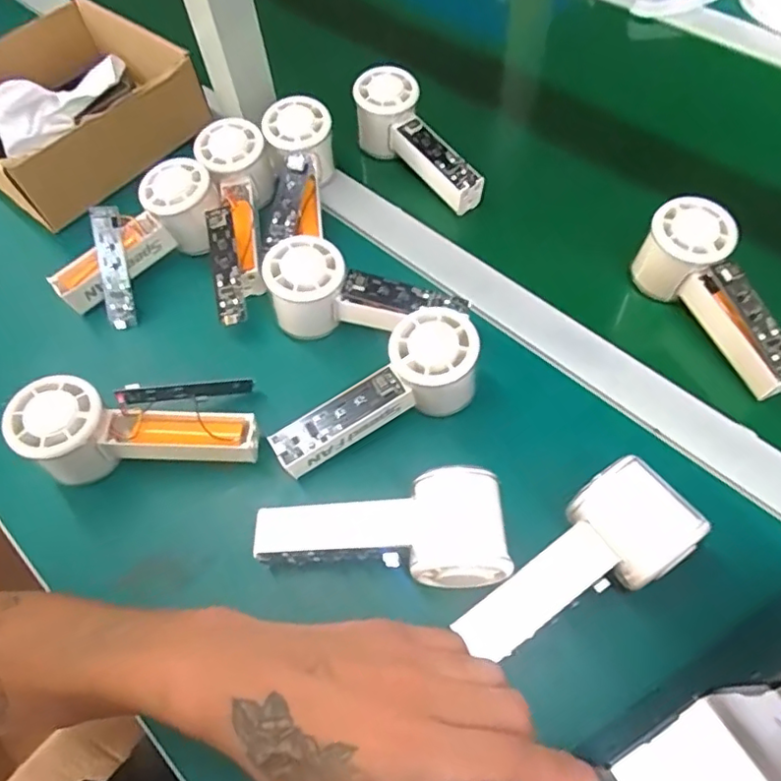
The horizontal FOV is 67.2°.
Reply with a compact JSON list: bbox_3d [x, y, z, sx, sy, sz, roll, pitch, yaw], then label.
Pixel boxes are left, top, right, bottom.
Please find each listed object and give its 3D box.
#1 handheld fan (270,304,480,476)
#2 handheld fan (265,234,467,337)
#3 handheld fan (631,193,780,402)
[{"bbox_3d":[-0.006,0.006,0.398,0.151,0.054,0.055,-33,63,0],"label":"handheld fan"},{"bbox_3d":[-0.016,-0.070,0.426,0.138,0.049,0.051,10,62,9],"label":"handheld fan"},{"bbox_3d":[0.242,-0.067,0.422,0.050,0.061,0.145,-25,62,-11],"label":"handheld fan"}]

